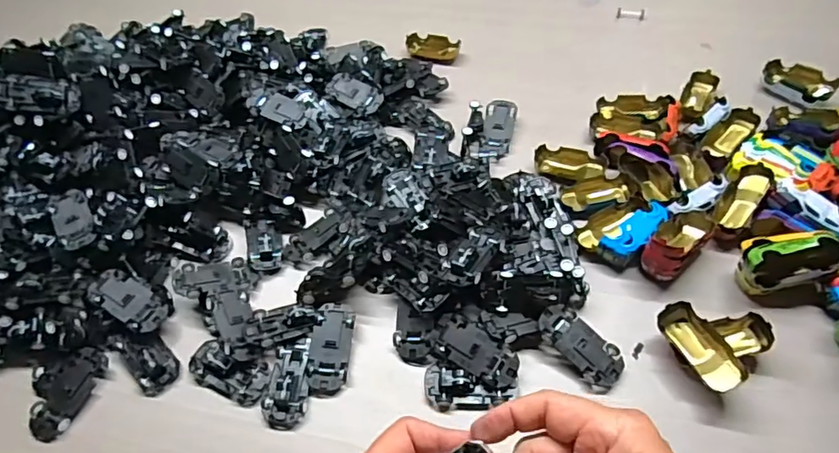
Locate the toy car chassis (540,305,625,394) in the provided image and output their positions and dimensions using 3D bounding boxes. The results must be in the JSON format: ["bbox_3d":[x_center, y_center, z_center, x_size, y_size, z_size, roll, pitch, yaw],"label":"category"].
[{"bbox_3d":[0.116,0.086,0.387,0.032,0.011,0.067,-38,75,-23],"label":"toy car chassis"}]

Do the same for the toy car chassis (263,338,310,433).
[{"bbox_3d":[-0.095,0.113,0.389,0.029,0.016,0.062,-2,52,3],"label":"toy car chassis"}]

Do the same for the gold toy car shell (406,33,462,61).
[{"bbox_3d":[0.016,-0.207,0.621,0.061,0.015,0.034,6,53,9],"label":"gold toy car shell"}]

